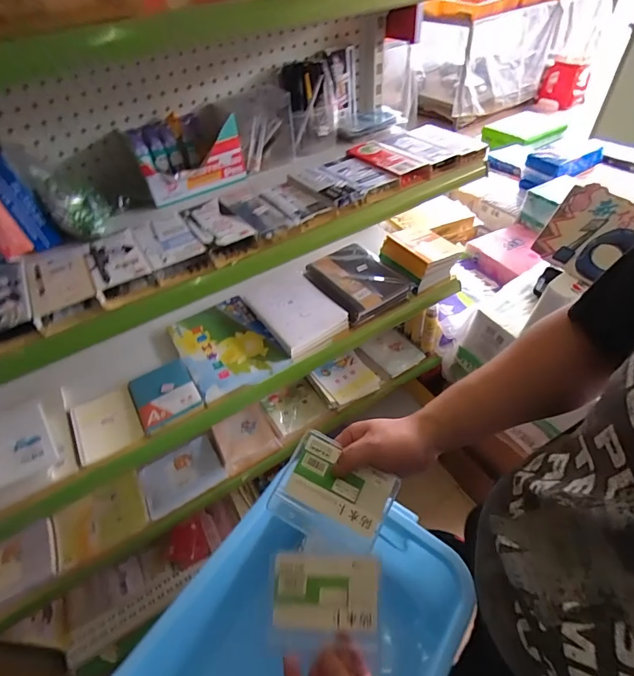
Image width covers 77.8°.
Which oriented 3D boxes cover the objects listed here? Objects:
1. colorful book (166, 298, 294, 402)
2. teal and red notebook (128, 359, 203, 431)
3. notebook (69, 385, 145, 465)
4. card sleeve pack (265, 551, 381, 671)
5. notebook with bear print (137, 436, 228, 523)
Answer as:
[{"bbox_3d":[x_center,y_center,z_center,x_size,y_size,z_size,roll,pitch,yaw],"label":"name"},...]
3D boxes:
[{"bbox_3d":[-0.193,0.014,0.837,0.183,0.020,0.250,-29,51,-19],"label":"colorful book"},{"bbox_3d":[-0.299,0.104,0.765,0.111,0.017,0.149,-28,51,-19],"label":"teal and red notebook"},{"bbox_3d":[-0.393,0.156,0.730,0.107,0.017,0.147,-28,51,-19],"label":"notebook"},{"bbox_3d":[0.007,0.263,0.389,0.107,0.011,0.090,3,76,5],"label":"card sleeve pack"},{"bbox_3d":[-0.327,0.323,0.940,0.178,0.028,0.135,-28,51,-19],"label":"notebook with bear print"}]

